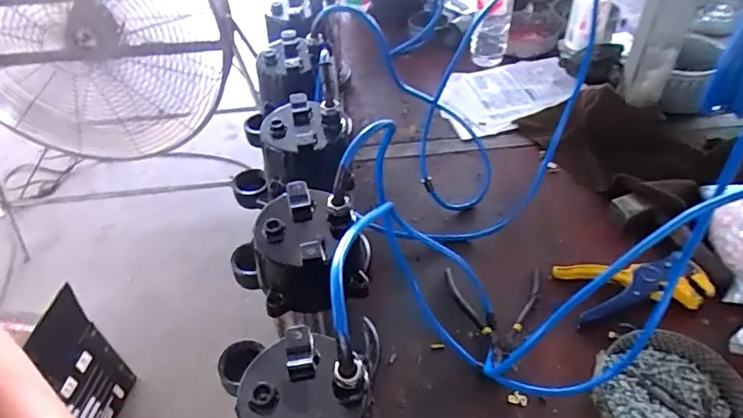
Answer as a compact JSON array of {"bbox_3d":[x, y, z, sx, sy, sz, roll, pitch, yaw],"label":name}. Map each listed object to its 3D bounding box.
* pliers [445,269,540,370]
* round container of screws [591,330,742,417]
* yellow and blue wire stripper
[{"bbox_3d":[0.152,0.126,0.620,0.111,0.022,0.124,-1,46,2],"label":"pliers"},{"bbox_3d":[0.302,0.197,0.530,0.136,0.038,0.140,-1,46,2],"label":"round container of screws"},{"bbox_3d":[0.321,0.090,0.632,0.167,0.028,0.077,-5,46,-2],"label":"yellow and blue wire stripper"}]

